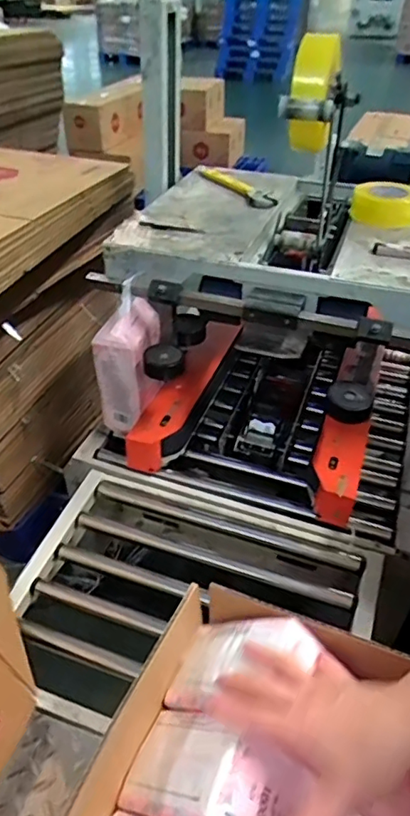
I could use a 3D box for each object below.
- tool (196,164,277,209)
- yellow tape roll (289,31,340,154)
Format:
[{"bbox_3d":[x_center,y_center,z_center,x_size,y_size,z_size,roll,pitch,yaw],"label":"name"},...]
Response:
[{"bbox_3d":[0.064,-0.496,1.221,0.050,0.022,0.272,-21,43,-25],"label":"tool"},{"bbox_3d":[0.171,-0.487,0.868,0.069,0.156,0.142,7,39,7],"label":"yellow tape roll"}]

